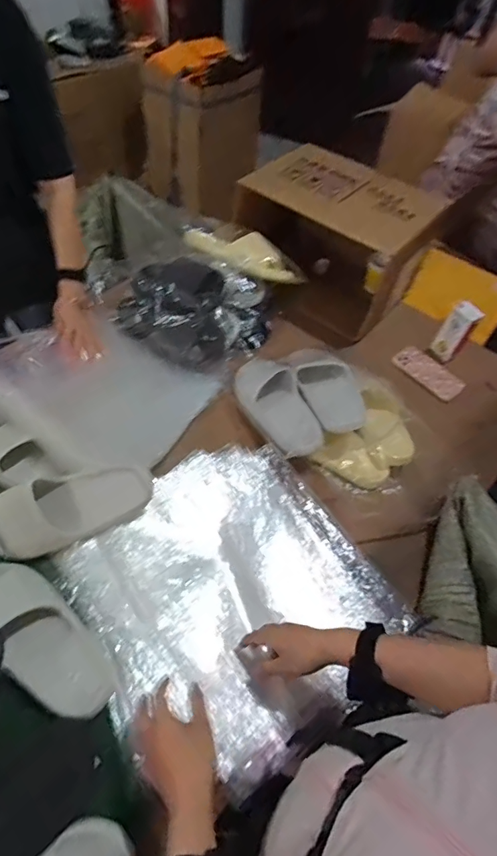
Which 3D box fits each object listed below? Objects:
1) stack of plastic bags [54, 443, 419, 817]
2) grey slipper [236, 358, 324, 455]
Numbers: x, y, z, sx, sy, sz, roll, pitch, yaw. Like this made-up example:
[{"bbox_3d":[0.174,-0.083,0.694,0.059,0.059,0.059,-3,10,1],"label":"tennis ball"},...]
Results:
[{"bbox_3d":[-0.031,0.241,0.664,0.408,0.048,0.429,-29,61,-23],"label":"stack of plastic bags"},{"bbox_3d":[0.052,-0.062,0.872,0.108,0.084,0.312,-16,44,-16],"label":"grey slipper"}]

